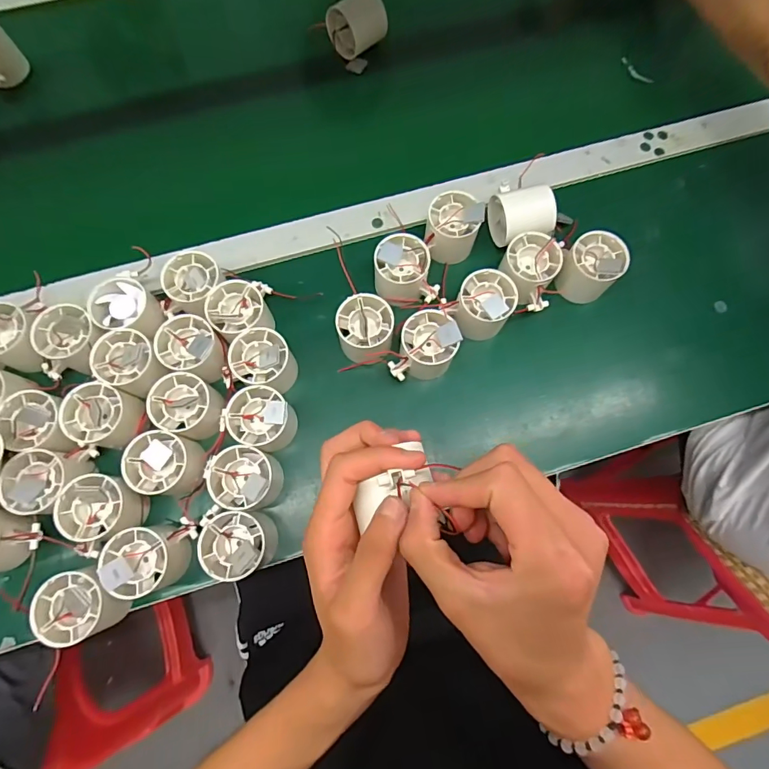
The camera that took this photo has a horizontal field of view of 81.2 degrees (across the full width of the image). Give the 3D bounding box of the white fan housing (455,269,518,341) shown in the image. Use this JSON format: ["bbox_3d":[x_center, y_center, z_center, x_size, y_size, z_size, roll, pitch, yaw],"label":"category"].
[{"bbox_3d":[0.099,-0.080,0.452,0.053,0.051,0.053,0,75,-1],"label":"white fan housing"}]

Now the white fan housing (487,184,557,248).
[{"bbox_3d":[0.145,-0.176,0.473,0.058,0.049,0.058,-10,75,-4],"label":"white fan housing"}]

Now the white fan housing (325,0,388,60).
[{"bbox_3d":[-0.032,-0.440,0.543,0.058,0.052,0.047,-39,79,-11],"label":"white fan housing"}]

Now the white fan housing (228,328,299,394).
[{"bbox_3d":[-0.116,-0.020,0.434,0.054,0.054,0.051,0,75,-1],"label":"white fan housing"}]

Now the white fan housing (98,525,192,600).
[{"bbox_3d":[-0.200,0.149,0.386,0.057,0.063,0.054,0,75,-1],"label":"white fan housing"}]

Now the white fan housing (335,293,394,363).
[{"bbox_3d":[-0.019,-0.053,0.443,0.053,0.051,0.053,5,75,0],"label":"white fan housing"}]

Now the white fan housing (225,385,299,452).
[{"bbox_3d":[-0.114,0.033,0.419,0.052,0.059,0.051,0,75,-1],"label":"white fan housing"}]

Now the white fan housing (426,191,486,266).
[{"bbox_3d":[0.070,-0.163,0.469,0.053,0.049,0.055,0,75,-1],"label":"white fan housing"}]

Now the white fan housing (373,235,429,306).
[{"bbox_3d":[0.017,-0.115,0.456,0.052,0.045,0.055,-3,75,-2],"label":"white fan housing"}]

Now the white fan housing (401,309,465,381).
[{"bbox_3d":[0.041,-0.038,0.431,0.052,0.041,0.054,0,75,-1],"label":"white fan housing"}]

